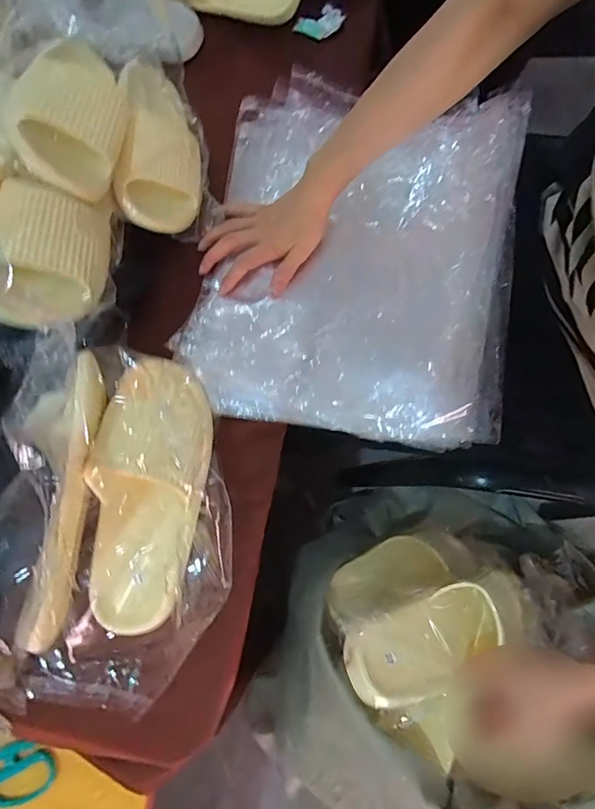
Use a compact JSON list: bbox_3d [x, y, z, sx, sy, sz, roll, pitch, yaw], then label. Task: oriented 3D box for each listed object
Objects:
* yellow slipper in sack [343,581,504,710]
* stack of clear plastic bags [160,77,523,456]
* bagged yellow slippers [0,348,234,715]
[{"bbox_3d":[0.124,0.234,0.445,0.158,0.050,0.077,-13,78,-22],"label":"yellow slipper in sack"},{"bbox_3d":[0.054,-0.166,0.509,0.329,0.064,0.385,7,78,11],"label":"stack of clear plastic bags"},{"bbox_3d":[-0.155,0.112,0.429,0.176,0.091,0.340,1,77,2],"label":"bagged yellow slippers"}]

